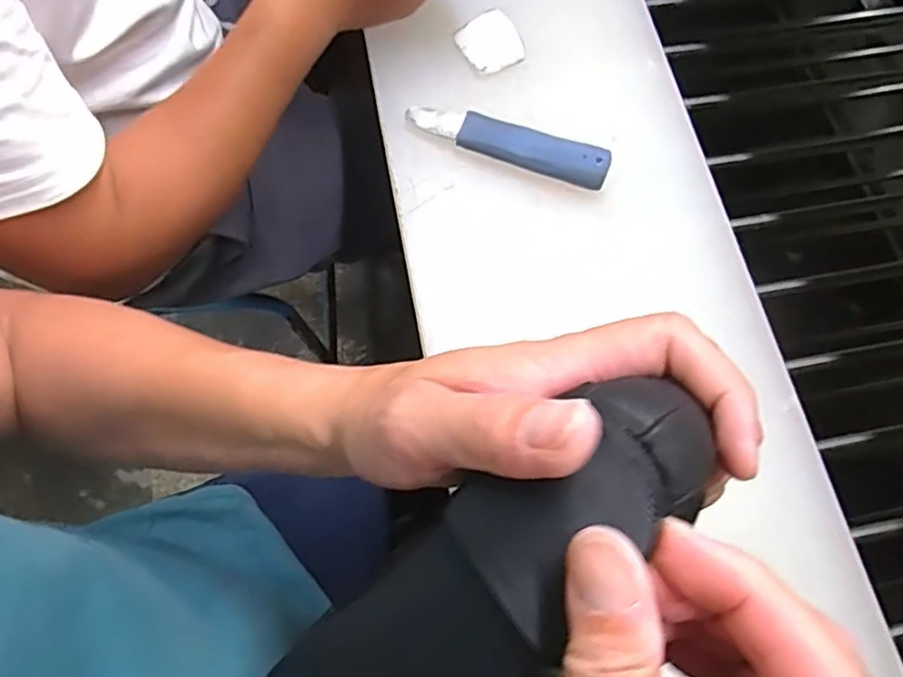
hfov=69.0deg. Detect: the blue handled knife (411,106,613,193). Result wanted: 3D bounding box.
[{"bbox_3d":[0.041,-0.148,0.497,0.156,0.023,0.029,19,69,7],"label":"blue handled knife"}]

